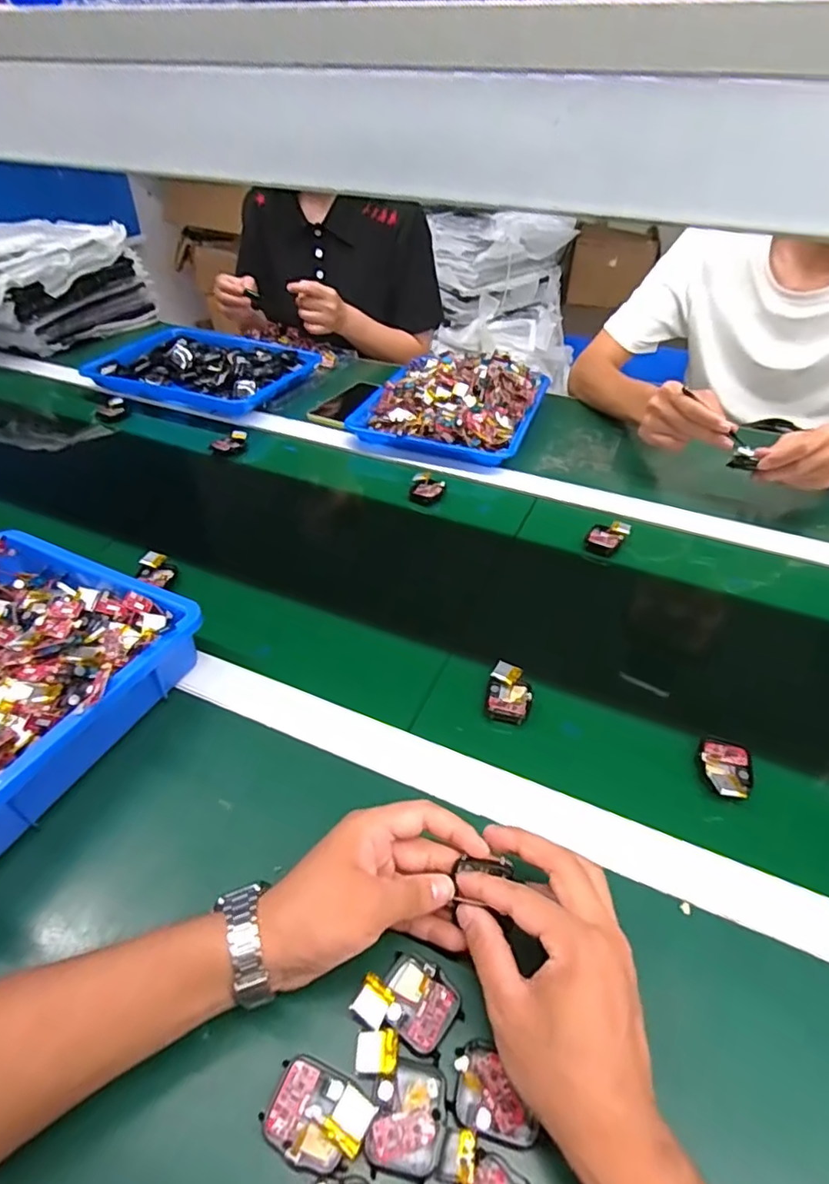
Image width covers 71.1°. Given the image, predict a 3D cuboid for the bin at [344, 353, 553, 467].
[{"bbox_3d":[0.060,-0.294,0.886,0.245,0.065,0.274,15,44,14],"label":"bin"}]

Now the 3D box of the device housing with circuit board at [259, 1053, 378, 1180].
[{"bbox_3d":[-0.049,0.264,0.291,0.051,0.014,0.037,21,46,20],"label":"device housing with circuit board"}]

